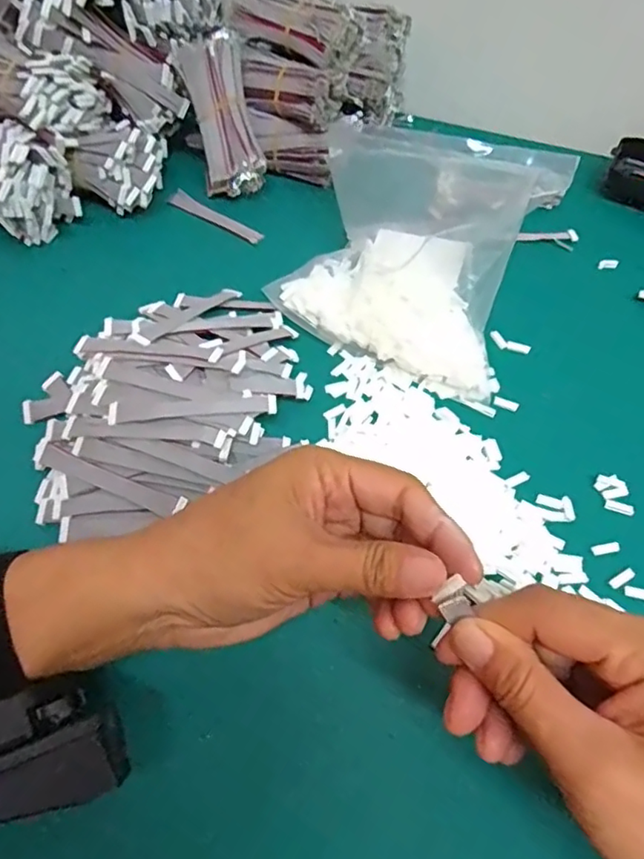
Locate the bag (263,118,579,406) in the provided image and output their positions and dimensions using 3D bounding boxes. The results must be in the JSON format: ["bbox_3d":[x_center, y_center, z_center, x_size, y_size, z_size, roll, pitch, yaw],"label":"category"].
[{"bbox_3d":[0.059,-0.126,0.373,0.159,0.070,0.155,25,60,16],"label":"bag"}]

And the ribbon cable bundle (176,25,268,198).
[{"bbox_3d":[-0.073,-0.229,0.430,0.042,0.105,0.030,-15,16,-9],"label":"ribbon cable bundle"}]

